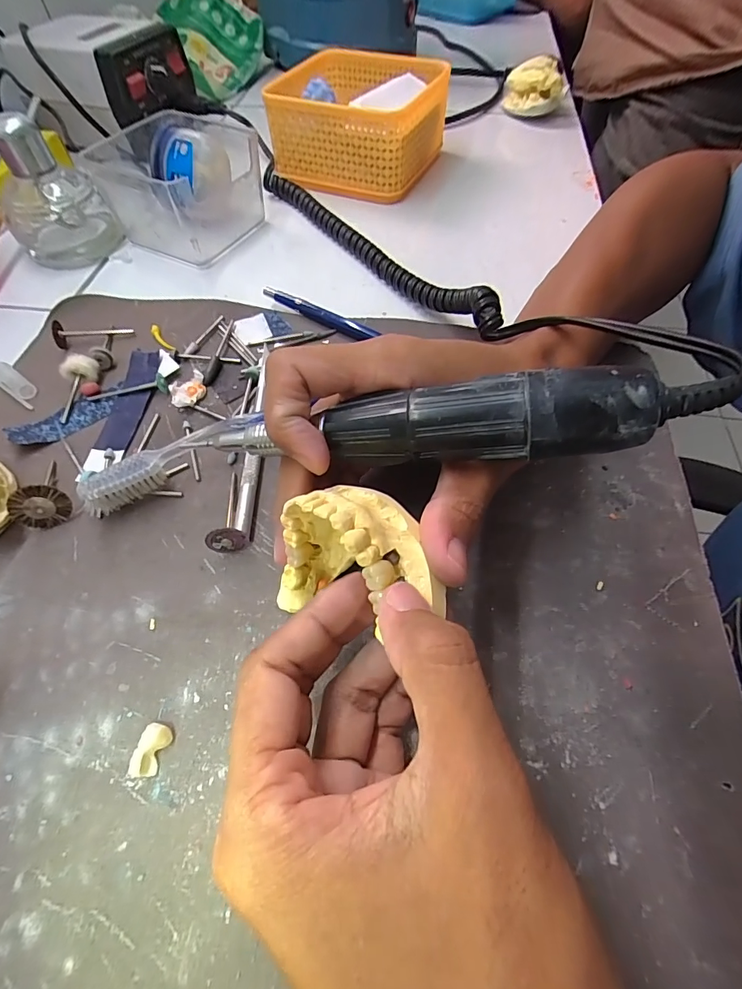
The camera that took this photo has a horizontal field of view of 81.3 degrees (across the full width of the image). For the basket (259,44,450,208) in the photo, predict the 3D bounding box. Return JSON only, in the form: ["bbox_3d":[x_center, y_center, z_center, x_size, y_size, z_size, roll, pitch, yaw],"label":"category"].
[{"bbox_3d":[-0.006,-0.341,0.396,0.125,0.066,0.140,19,61,13],"label":"basket"}]

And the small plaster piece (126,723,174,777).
[{"bbox_3d":[-0.082,0.094,0.160,0.012,0.006,0.017,10,59,8],"label":"small plaster piece"}]

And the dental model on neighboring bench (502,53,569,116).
[{"bbox_3d":[0.178,-0.443,0.467,0.066,0.039,0.059,13,60,10],"label":"dental model on neighboring bench"}]

